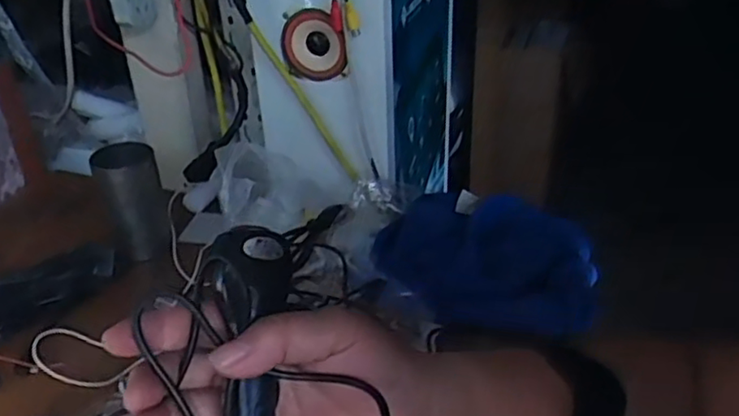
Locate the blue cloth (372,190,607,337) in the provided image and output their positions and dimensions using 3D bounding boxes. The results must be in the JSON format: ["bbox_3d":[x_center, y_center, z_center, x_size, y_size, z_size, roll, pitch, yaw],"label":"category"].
[{"bbox_3d":[0.104,0.045,0.596,0.201,0.038,0.128,4,62,13],"label":"blue cloth"}]

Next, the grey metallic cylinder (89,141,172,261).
[{"bbox_3d":[-0.254,-0.004,0.697,0.066,0.117,0.065,-15,32,-23],"label":"grey metallic cylinder"}]

